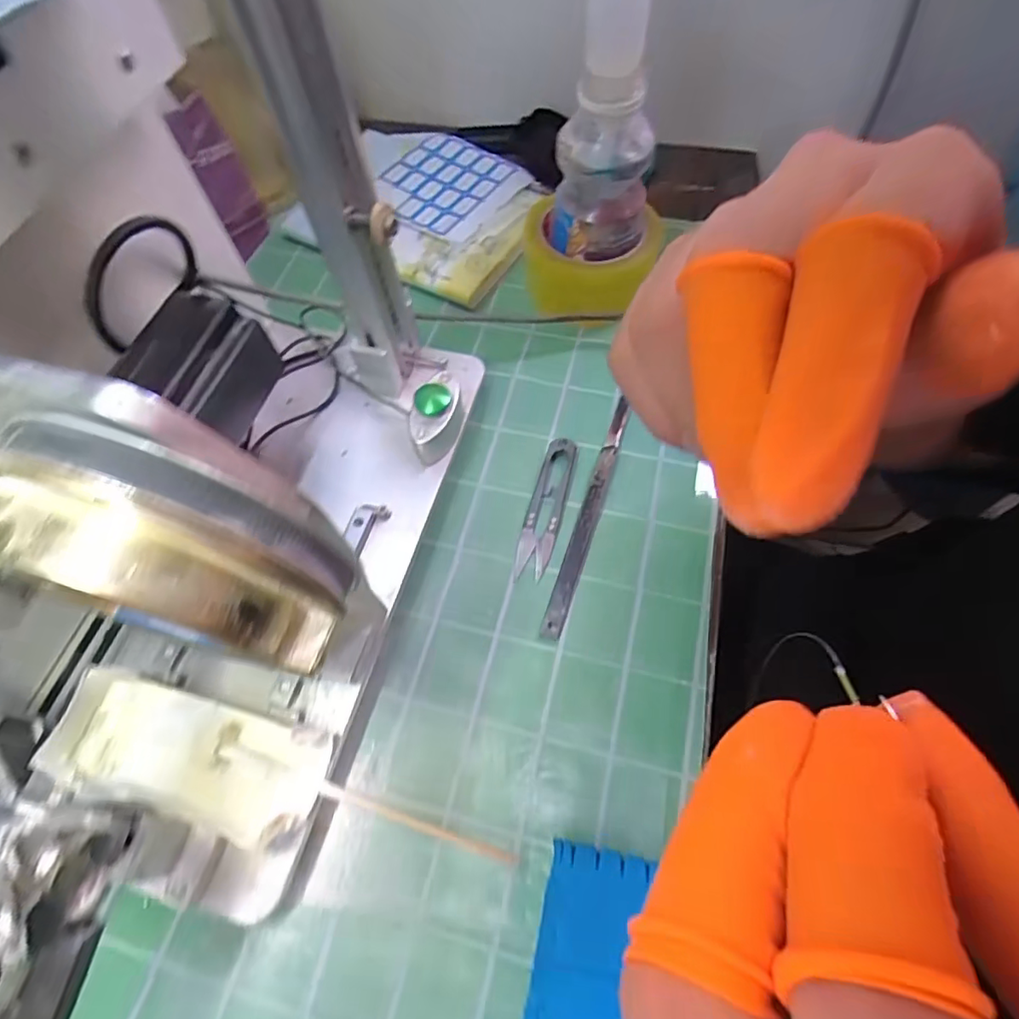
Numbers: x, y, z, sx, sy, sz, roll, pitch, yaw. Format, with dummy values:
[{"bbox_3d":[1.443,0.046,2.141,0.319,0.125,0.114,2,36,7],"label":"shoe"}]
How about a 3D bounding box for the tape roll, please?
[{"bbox_3d":[0.056,-0.183,0.426,0.100,0.052,0.087,20,65,14],"label":"tape roll"}]

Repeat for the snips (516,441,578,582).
[{"bbox_3d":[0.024,-0.003,0.360,0.022,0.008,0.100,12,64,10],"label":"snips"}]

